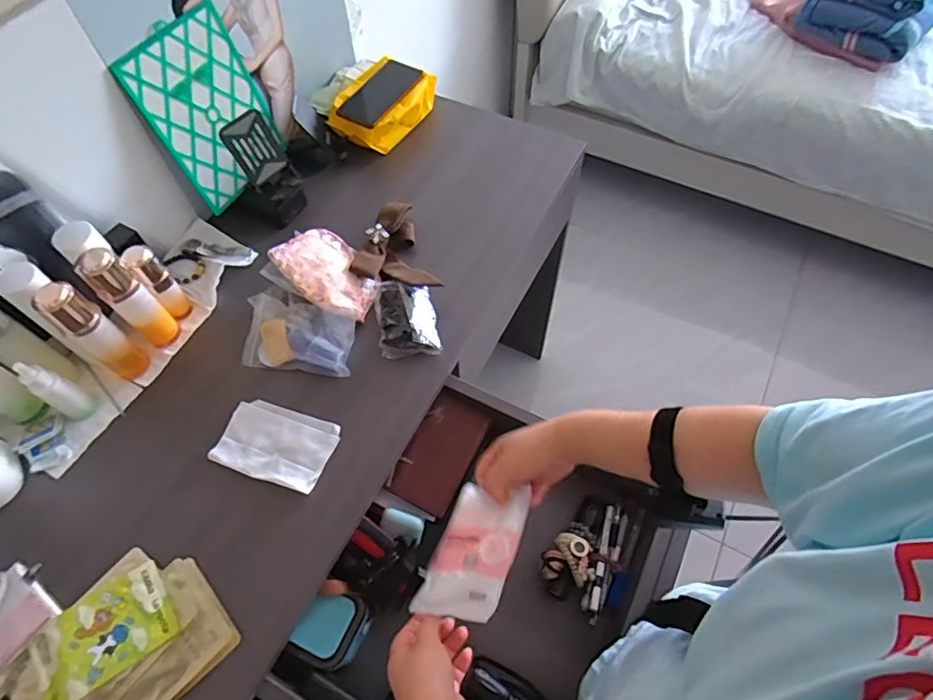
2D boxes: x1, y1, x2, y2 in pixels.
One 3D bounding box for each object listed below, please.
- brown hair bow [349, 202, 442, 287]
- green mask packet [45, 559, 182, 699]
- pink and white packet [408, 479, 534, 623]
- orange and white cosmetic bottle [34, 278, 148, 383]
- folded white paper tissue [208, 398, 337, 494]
[{"bbox_3d":[-0.088,-0.149,0.781,0.121,0.039,0.141,9,61,6],"label":"brown hair bow"},{"bbox_3d":[-0.370,0.288,0.551,0.121,0.005,0.095,-29,59,-20],"label":"green mask packet"},{"bbox_3d":[0.005,0.205,0.556,0.102,0.014,0.135,-9,43,42],"label":"pink and white packet"},{"bbox_3d":[-0.441,-0.019,0.642,0.037,0.156,0.047,34,67,19],"label":"orange and white cosmetic bottle"},{"bbox_3d":[-0.232,0.114,0.657,0.136,0.007,0.091,17,62,11],"label":"folded white paper tissue"}]

